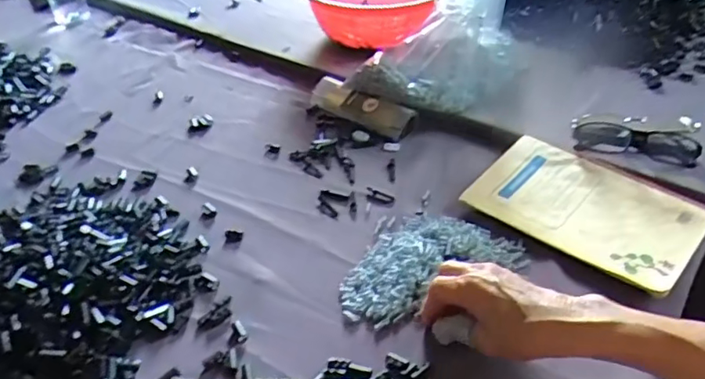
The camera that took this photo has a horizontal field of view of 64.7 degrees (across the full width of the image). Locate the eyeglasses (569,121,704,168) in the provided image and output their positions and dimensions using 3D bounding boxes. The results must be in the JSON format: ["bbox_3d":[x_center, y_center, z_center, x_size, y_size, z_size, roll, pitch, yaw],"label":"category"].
[{"bbox_3d":[0.312,-0.052,0.614,0.126,0.025,0.044,8,40,15],"label":"eyeglasses"}]

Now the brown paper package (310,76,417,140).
[{"bbox_3d":[0.012,-0.105,0.724,0.157,0.024,0.045,25,87,32],"label":"brown paper package"}]

